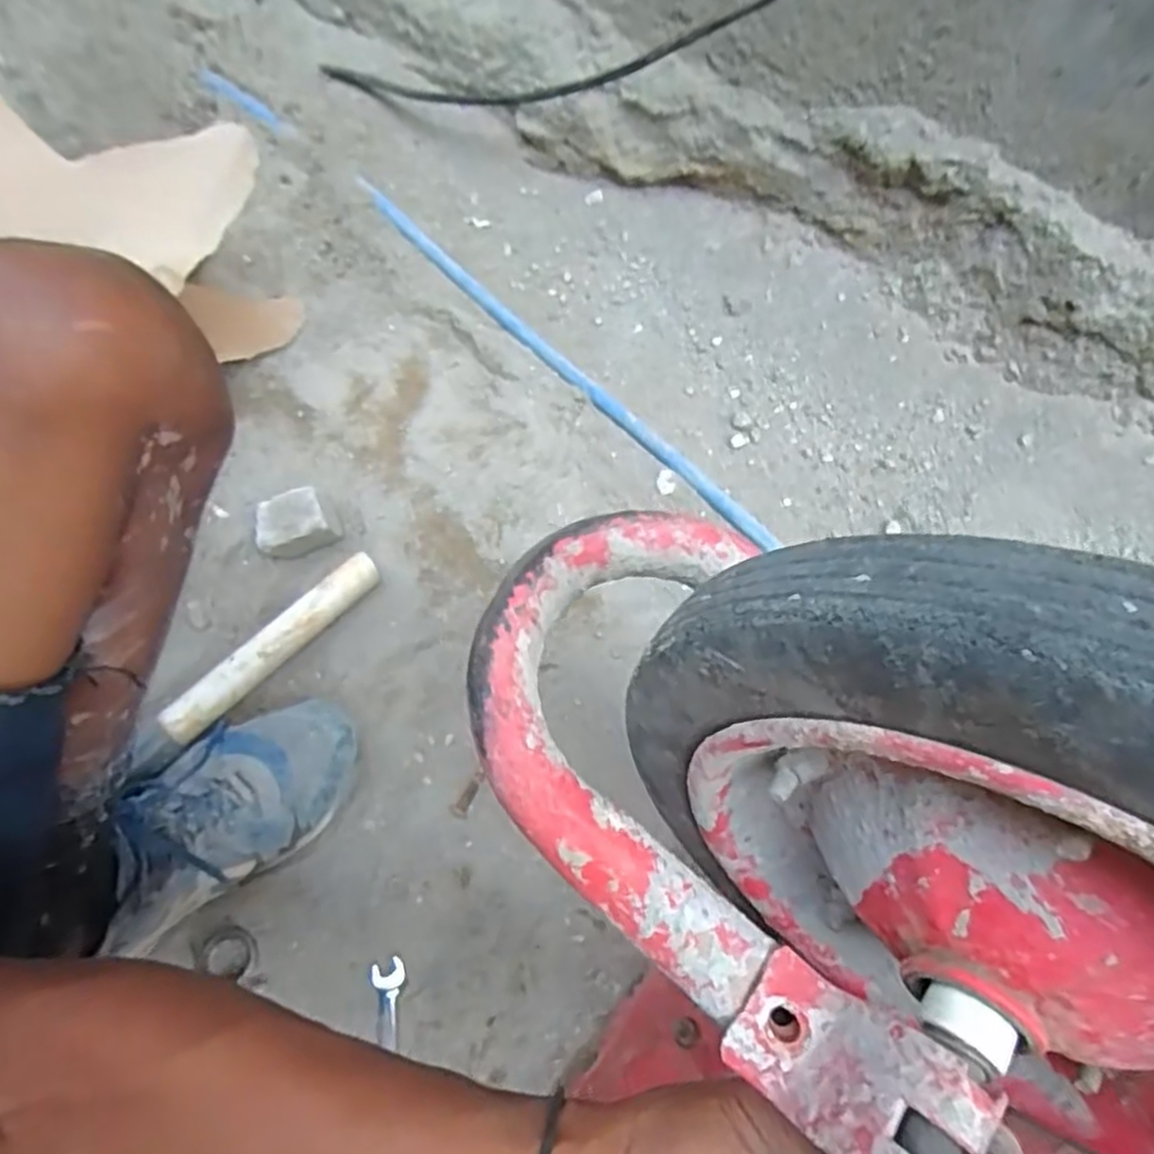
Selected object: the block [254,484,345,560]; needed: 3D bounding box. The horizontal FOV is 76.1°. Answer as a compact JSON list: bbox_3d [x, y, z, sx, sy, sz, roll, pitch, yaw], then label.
[{"bbox_3d":[-0.258,-0.050,0.678,0.072,0.041,0.060,-20,67,-15],"label":"block"}]

